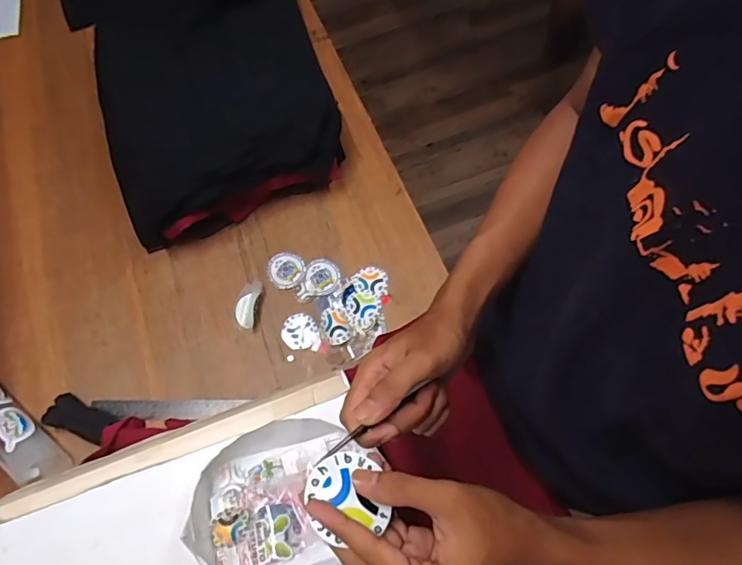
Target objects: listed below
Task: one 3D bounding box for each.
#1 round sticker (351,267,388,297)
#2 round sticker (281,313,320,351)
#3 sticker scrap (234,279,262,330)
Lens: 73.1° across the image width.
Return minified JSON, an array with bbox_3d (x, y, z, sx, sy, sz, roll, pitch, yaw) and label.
[{"bbox_3d":[-0.001,-0.003,0.796,0.054,0.008,0.048,9,69,9],"label":"round sticker"},{"bbox_3d":[-0.109,0.078,0.768,0.054,0.005,0.061,-22,68,-4],"label":"round sticker"},{"bbox_3d":[-0.194,0.033,0.783,0.039,0.018,0.075,8,69,8],"label":"sticker scrap"}]

